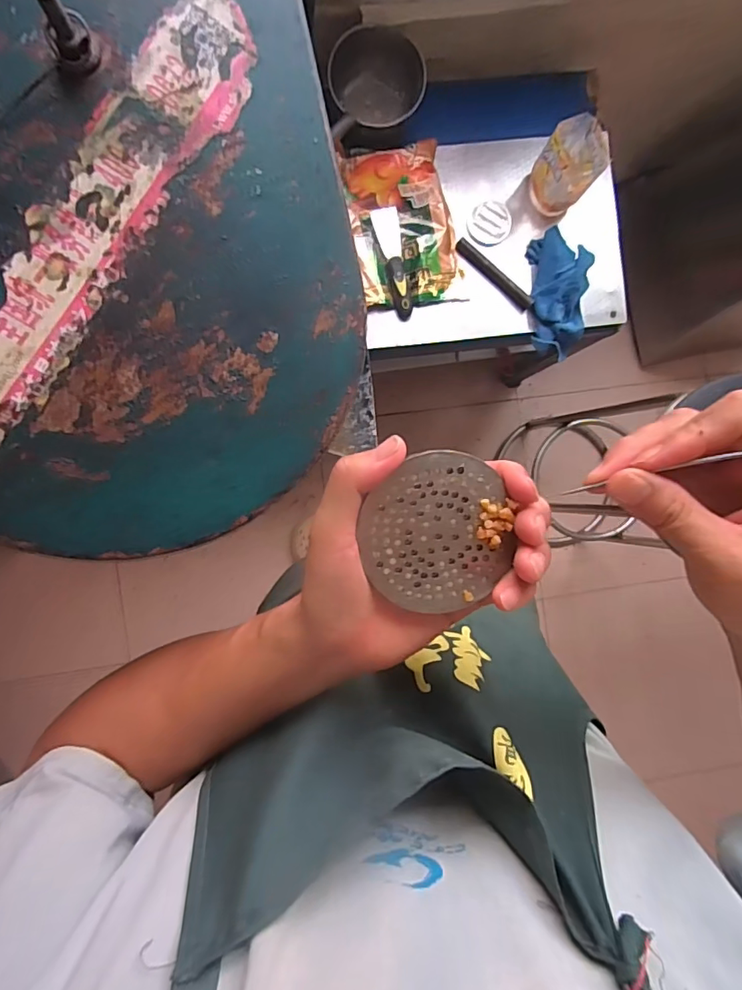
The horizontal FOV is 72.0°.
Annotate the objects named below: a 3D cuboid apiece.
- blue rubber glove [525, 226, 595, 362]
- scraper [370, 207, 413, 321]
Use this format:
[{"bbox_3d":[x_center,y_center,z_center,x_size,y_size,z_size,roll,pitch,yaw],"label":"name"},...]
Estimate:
[{"bbox_3d":[0.363,-0.388,0.991,0.102,0.078,0.228,-8,104,-5],"label":"blue rubber glove"},{"bbox_3d":[0.046,-0.438,0.967,0.047,0.028,0.202,-14,92,-5],"label":"scraper"}]

